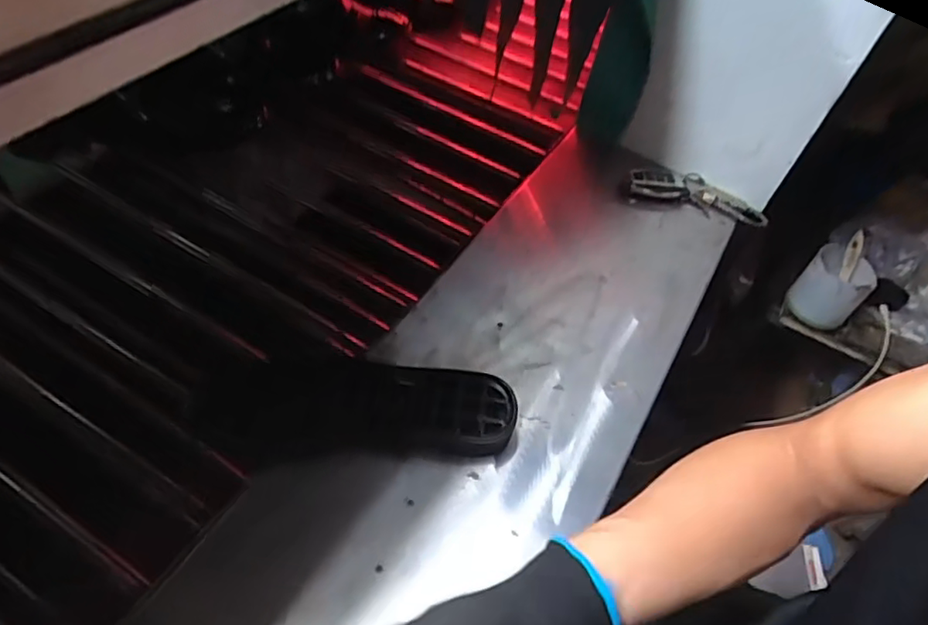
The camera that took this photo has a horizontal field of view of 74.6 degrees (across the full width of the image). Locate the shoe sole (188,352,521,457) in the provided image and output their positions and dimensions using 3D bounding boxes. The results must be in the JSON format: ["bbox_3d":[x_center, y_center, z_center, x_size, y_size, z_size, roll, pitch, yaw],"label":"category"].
[{"bbox_3d":[-0.089,0.077,0.496,0.251,0.028,0.081,3,52,-7],"label":"shoe sole"}]

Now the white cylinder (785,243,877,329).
[{"bbox_3d":[0.558,-0.038,0.928,0.089,0.084,0.098,40,57,21],"label":"white cylinder"}]

